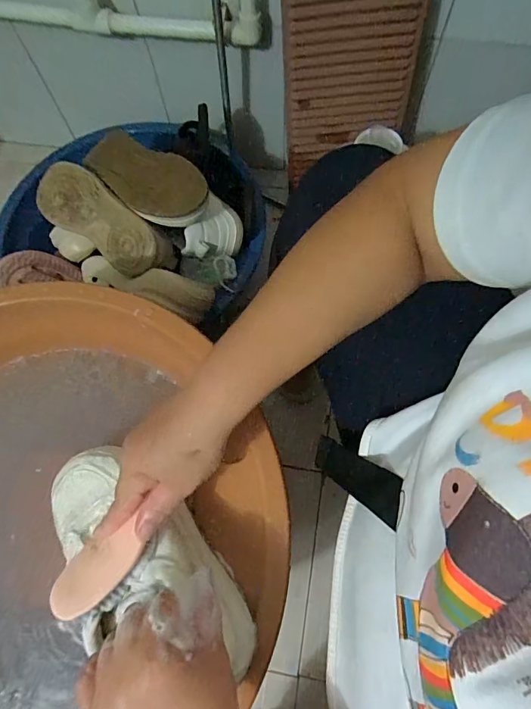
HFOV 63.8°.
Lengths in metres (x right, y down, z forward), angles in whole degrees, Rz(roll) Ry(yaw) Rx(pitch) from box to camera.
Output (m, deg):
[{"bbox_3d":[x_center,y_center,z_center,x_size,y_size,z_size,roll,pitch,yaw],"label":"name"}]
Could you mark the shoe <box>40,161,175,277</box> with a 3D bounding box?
[{"bbox_3d":[-0.257,-0.208,0.700,0.252,0.087,0.110,41,106,11],"label":"shoe"}]

